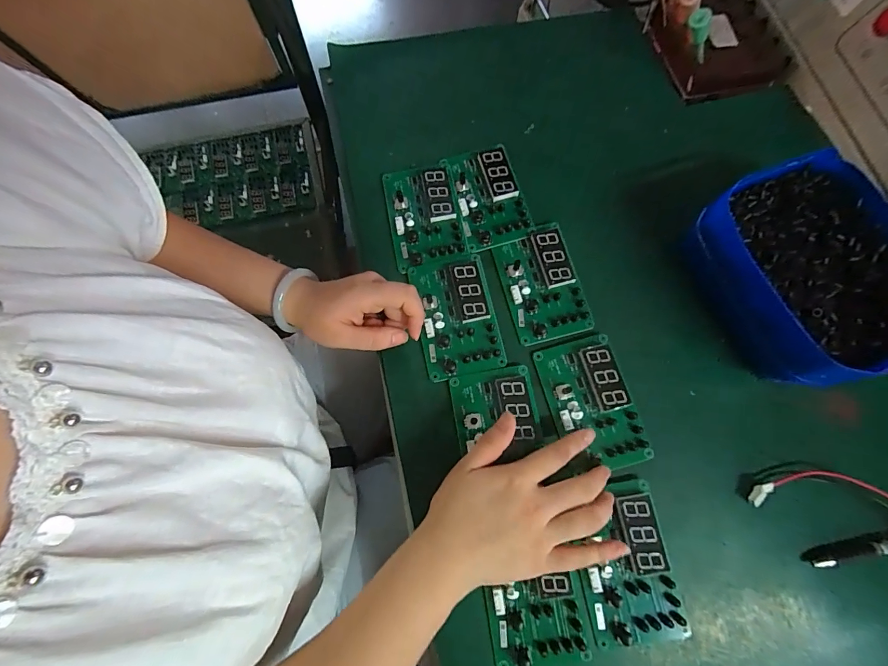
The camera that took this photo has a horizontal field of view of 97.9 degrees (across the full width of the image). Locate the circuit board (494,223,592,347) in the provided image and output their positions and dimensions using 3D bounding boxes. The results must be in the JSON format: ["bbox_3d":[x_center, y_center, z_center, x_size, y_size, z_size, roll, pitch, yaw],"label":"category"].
[{"bbox_3d":[0.099,-0.050,0.392,0.072,0.014,0.114,-15,76,-3],"label":"circuit board"}]

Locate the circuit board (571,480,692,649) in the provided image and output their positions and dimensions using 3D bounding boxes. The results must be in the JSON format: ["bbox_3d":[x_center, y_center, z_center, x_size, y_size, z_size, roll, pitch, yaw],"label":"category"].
[{"bbox_3d":[0.151,0.193,0.324,0.075,0.011,0.119,-11,76,-2],"label":"circuit board"}]

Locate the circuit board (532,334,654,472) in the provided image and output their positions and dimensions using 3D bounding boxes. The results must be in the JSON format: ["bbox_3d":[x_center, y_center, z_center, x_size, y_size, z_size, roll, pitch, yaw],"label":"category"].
[{"bbox_3d":[0.137,0.065,0.360,0.072,0.014,0.120,-15,76,-3],"label":"circuit board"}]

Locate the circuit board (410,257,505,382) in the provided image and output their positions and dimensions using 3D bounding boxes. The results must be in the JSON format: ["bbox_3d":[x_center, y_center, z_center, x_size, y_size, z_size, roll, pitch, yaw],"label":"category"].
[{"bbox_3d":[0.012,-0.019,0.382,0.074,0.013,0.118,-11,76,-2],"label":"circuit board"}]

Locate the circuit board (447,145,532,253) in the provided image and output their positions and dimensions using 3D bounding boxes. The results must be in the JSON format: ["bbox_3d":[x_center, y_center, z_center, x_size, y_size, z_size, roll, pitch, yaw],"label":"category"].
[{"bbox_3d":[0.047,-0.148,0.420,0.067,0.016,0.114,-14,76,-3],"label":"circuit board"}]

